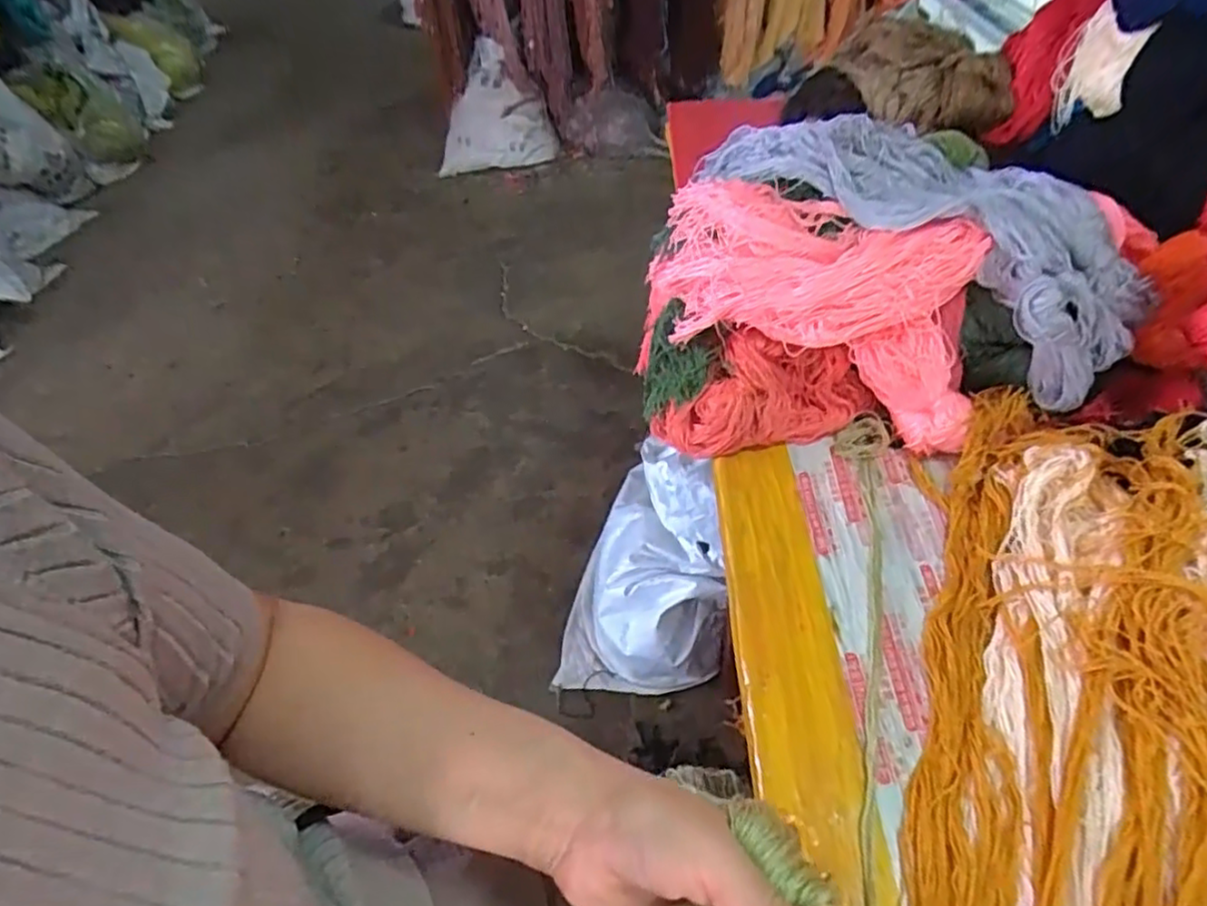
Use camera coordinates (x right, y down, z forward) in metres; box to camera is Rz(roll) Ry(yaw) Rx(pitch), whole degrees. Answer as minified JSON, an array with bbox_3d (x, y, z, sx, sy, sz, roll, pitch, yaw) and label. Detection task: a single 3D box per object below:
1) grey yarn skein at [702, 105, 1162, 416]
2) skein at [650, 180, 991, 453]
[{"bbox_3d":[0.259,-0.200,0.594,0.382,0.121,0.119,34,58,31],"label":"grey yarn skein"},{"bbox_3d":[0.173,-0.130,0.577,0.290,0.138,0.111,21,52,23],"label":"skein"}]

